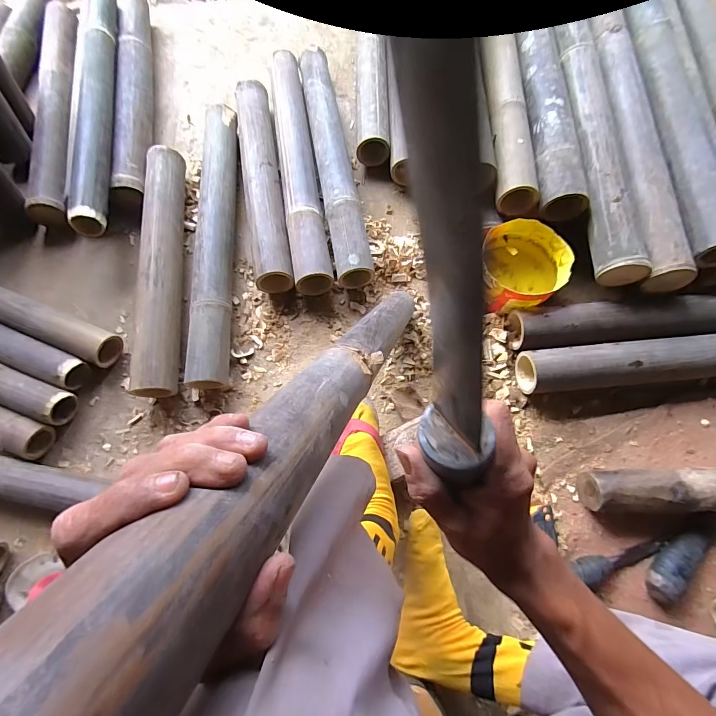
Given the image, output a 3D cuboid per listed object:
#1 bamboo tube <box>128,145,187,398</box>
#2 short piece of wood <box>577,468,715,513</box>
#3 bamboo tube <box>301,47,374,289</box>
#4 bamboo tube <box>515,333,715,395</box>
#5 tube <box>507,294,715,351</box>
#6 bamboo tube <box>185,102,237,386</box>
[{"bbox_3d":[-0.351,-0.171,0.673,0.069,0.065,0.474,-5,72,-1],"label":"bamboo tube"},{"bbox_3d":[0.471,0.196,0.560,0.244,0.070,0.059,0,70,-1],"label":"short piece of wood"},{"bbox_3d":[-0.052,-0.411,0.758,0.072,0.067,0.582,-9,72,-3],"label":"bamboo tube"},{"bbox_3d":[0.516,0.006,0.635,0.480,0.071,0.075,-5,72,-2],"label":"bamboo tube"},{"bbox_3d":[0.513,-0.064,0.653,0.481,0.060,0.074,-4,70,-2],"label":"tube"},{"bbox_3d":[-0.265,-0.226,0.701,0.073,0.073,0.563,-1,70,-1],"label":"bamboo tube"}]

